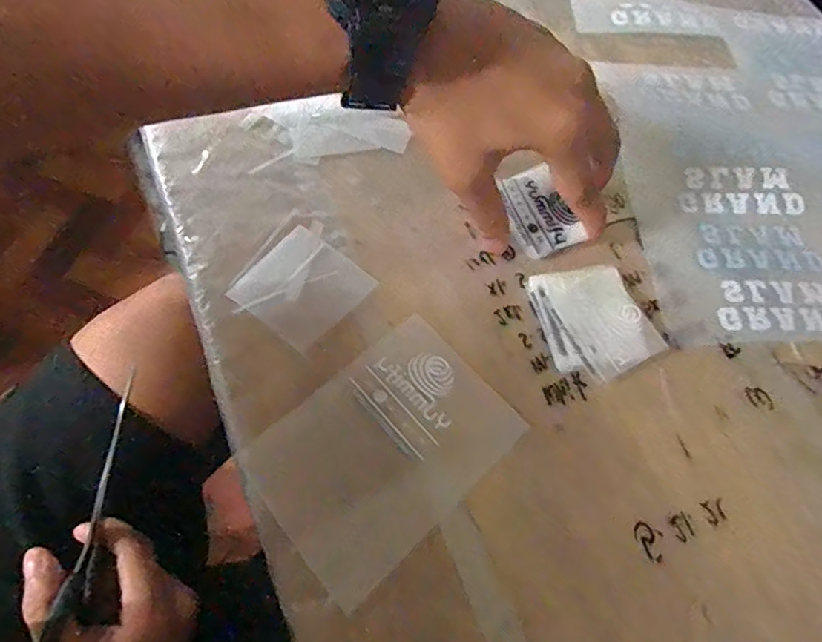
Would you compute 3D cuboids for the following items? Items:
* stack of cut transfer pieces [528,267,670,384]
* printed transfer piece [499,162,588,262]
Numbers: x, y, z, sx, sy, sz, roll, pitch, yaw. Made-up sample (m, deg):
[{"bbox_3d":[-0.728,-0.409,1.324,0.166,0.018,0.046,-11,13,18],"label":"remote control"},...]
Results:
[{"bbox_3d":[0.102,-0.001,0.285,0.062,0.009,0.064,-15,68,-13],"label":"stack of cut transfer pieces"},{"bbox_3d":[0.076,-0.068,0.312,0.043,0.007,0.062,-17,67,-11],"label":"printed transfer piece"}]

